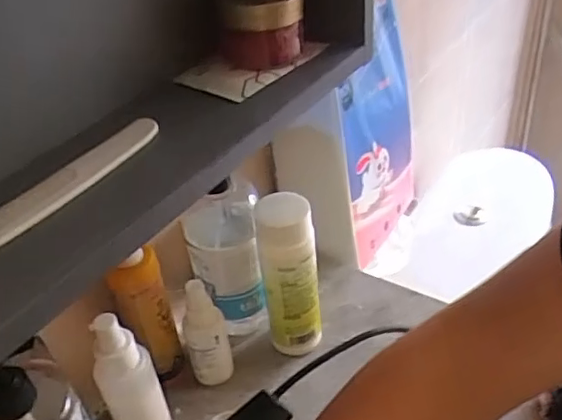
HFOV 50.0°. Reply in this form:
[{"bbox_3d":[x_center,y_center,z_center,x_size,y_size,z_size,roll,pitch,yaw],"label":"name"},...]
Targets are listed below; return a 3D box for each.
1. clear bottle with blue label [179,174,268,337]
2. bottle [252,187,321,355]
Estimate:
[{"bbox_3d":[-0.047,0.049,0.530,0.062,0.142,0.053,-7,36,-1],"label":"clear bottle with blue label"},{"bbox_3d":[0.009,0.060,0.506,0.045,0.157,0.040,-5,36,1],"label":"bottle"}]

